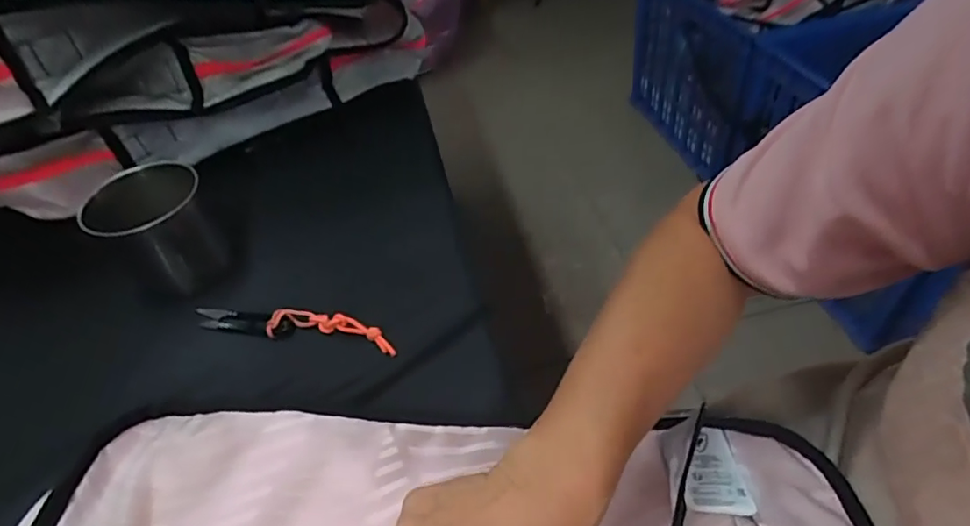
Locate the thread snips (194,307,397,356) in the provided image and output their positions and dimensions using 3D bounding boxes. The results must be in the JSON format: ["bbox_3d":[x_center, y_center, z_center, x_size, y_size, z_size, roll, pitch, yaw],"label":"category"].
[{"bbox_3d":[-0.166,0.052,0.482,0.190,0.013,0.027,5,47,12],"label":"thread snips"}]

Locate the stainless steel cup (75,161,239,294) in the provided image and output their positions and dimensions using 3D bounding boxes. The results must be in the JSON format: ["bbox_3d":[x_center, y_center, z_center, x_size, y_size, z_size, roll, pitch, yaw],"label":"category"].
[{"bbox_3d":[-0.303,-0.027,0.531,0.093,0.109,0.086,-34,51,-24],"label":"stainless steel cup"}]

